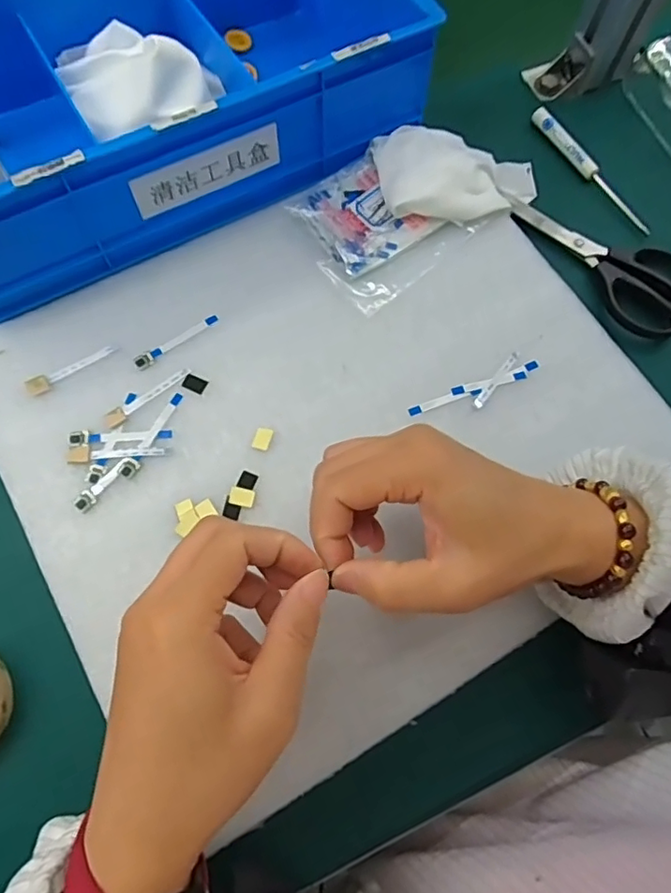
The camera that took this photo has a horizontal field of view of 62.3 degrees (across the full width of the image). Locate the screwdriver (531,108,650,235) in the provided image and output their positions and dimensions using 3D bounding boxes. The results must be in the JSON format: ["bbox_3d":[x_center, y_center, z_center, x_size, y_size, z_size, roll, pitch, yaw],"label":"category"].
[{"bbox_3d":[0.194,-0.211,0.425,0.006,0.012,0.131,-25,75,-34],"label":"screwdriver"}]

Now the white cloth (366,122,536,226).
[{"bbox_3d":[0.090,-0.195,0.397,0.122,0.026,0.069,0,71,-2],"label":"white cloth"}]

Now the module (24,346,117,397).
[{"bbox_3d":[-0.165,-0.049,0.348,0.057,0.005,0.010,-32,75,-12],"label":"module"}]

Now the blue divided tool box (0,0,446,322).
[{"bbox_3d":[-0.126,-0.257,0.384,0.337,0.085,0.211,-27,74,-10],"label":"blue divided tool box"}]

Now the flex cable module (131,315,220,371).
[{"bbox_3d":[-0.102,-0.068,0.357,0.060,0.004,0.010,-33,75,-12],"label":"flex cable module"}]

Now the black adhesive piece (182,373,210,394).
[{"bbox_3d":[-0.088,-0.040,0.350,0.014,0.004,0.010,21,70,4],"label":"black adhesive piece"}]

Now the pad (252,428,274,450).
[{"bbox_3d":[-0.044,-0.005,0.340,0.010,0.004,0.014,15,74,3],"label":"pad"}]

